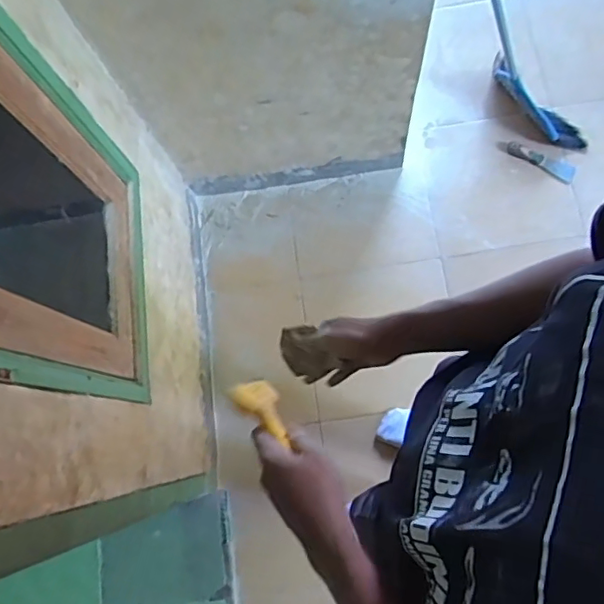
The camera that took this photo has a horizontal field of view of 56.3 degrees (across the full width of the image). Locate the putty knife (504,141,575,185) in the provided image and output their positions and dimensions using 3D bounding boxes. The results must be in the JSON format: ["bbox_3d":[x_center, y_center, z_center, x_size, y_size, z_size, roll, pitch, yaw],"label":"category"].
[{"bbox_3d":[0.664,-0.394,1.569,0.193,0.017,0.050,33,82,12],"label":"putty knife"}]

